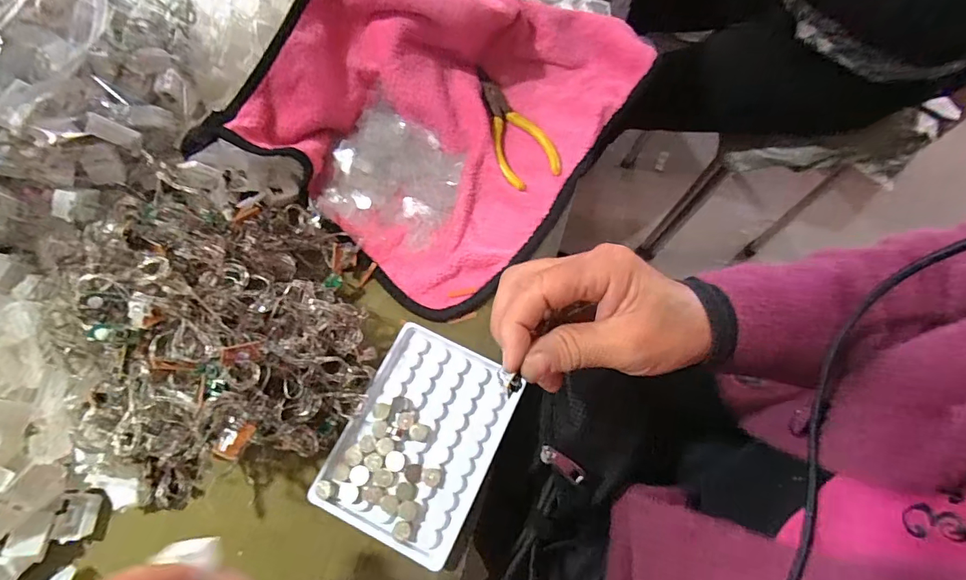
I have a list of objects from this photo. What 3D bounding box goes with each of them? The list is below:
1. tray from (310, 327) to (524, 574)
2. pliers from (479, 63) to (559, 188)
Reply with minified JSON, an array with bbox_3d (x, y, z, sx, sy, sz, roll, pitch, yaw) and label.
[{"bbox_3d":[-0.040,0.097,0.309,0.094,0.014,0.128,25,70,7],"label":"tray"},{"bbox_3d":[0.021,-0.142,0.400,0.051,0.012,0.117,-27,72,-12],"label":"pliers"}]

